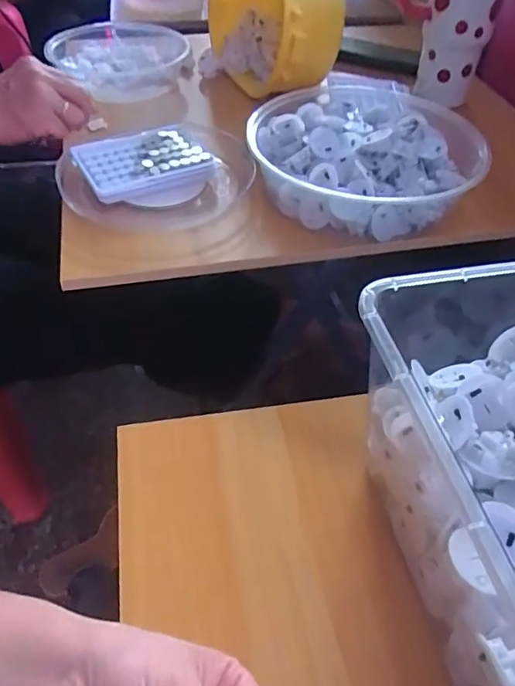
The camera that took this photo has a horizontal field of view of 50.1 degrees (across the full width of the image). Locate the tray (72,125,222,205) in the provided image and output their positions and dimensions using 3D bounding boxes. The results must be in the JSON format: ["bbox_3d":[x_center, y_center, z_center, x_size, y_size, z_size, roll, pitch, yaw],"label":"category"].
[{"bbox_3d":[-0.117,-0.188,0.567,0.128,0.020,0.088,-22,50,-21],"label":"tray"}]

